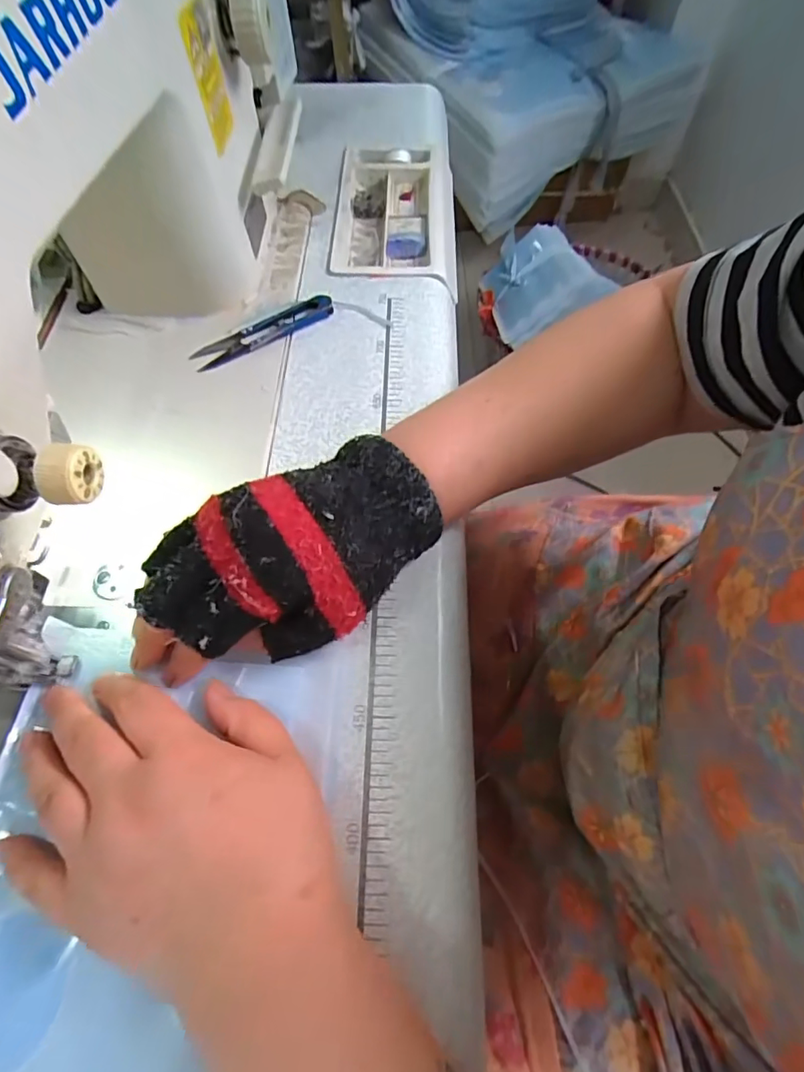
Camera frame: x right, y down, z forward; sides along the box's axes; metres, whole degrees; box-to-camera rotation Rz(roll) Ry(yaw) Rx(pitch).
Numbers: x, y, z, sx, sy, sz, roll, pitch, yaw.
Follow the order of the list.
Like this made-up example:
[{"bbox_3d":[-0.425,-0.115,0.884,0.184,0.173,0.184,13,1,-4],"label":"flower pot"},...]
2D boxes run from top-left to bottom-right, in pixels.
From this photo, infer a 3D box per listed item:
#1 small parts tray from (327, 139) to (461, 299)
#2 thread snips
[{"bbox_3d":[-0.006,-0.273,0.444,0.096,0.026,0.165,0,61,0],"label":"small parts tray"},{"bbox_3d":[-0.096,-0.144,0.372,0.103,0.009,0.021,-29,65,-15],"label":"thread snips"}]

